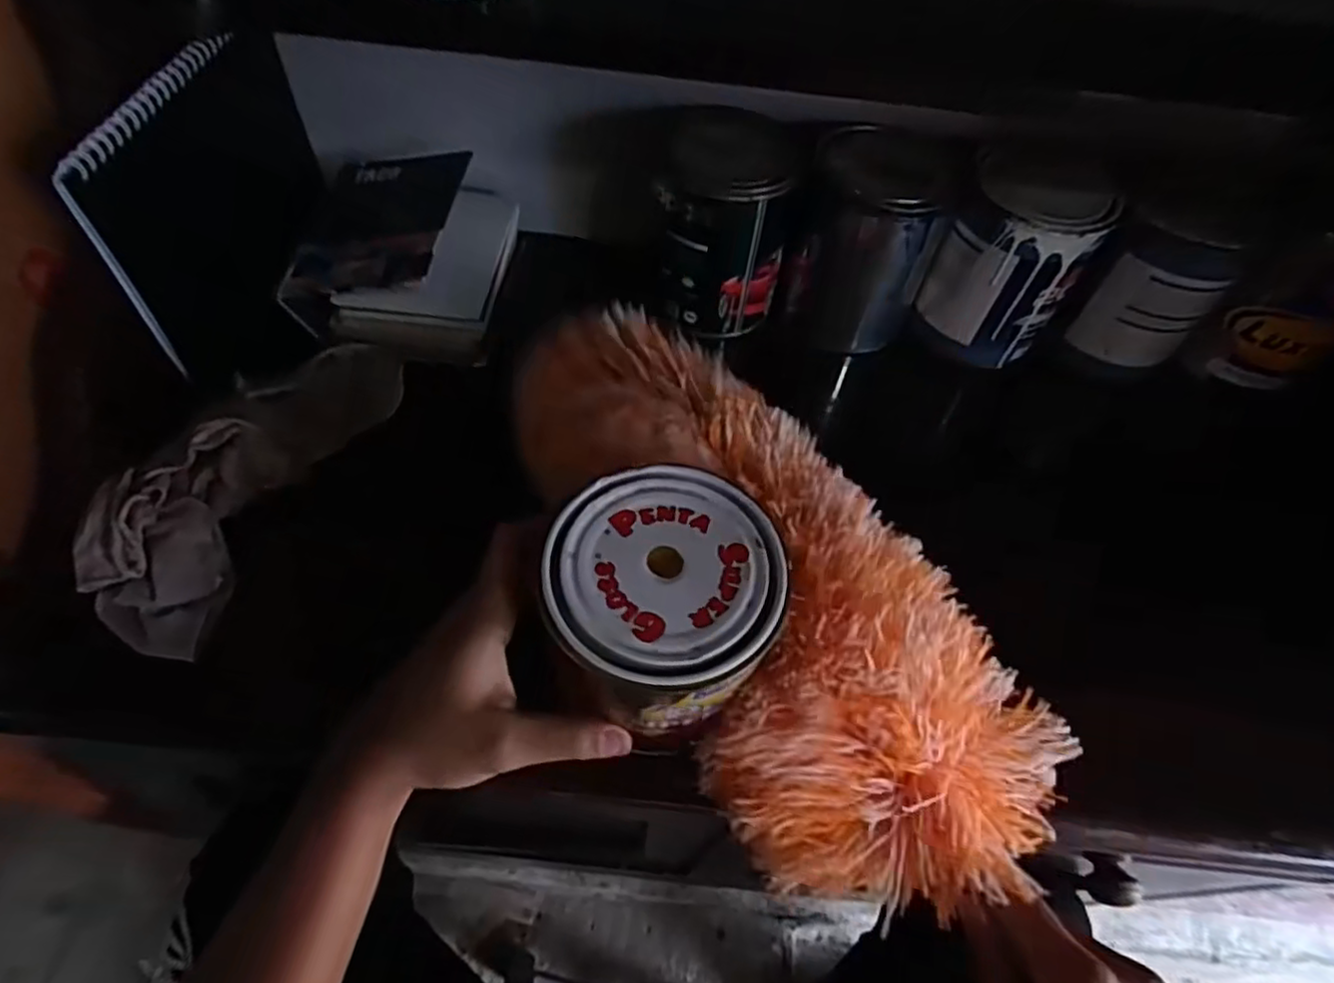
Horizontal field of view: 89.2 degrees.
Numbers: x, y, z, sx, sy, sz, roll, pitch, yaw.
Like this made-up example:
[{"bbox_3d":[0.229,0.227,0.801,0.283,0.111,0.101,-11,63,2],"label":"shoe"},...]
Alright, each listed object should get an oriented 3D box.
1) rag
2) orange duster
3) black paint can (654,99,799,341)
[{"bbox_3d":[-0.274,-0.017,0.436,0.089,0.041,0.229,19,59,9],"label":"rag"},{"bbox_3d":[0.043,0.033,0.353,0.140,0.076,0.362,-28,67,-19],"label":"orange duster"},{"bbox_3d":[0.042,-0.202,0.528,0.096,0.133,0.102,1,58,-2],"label":"black paint can"}]

